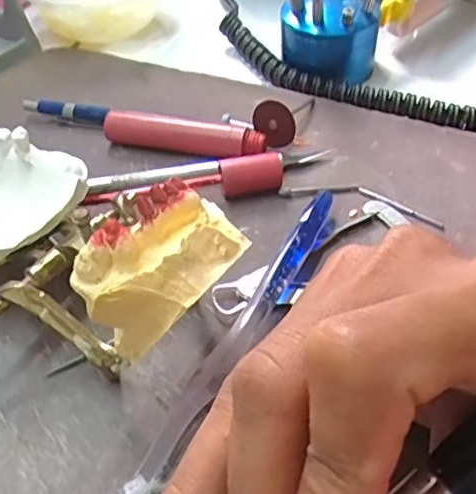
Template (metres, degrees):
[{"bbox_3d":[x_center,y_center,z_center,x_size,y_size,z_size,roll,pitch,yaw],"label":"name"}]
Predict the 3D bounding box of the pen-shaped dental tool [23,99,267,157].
[{"bbox_3d":[-0.054,-0.065,0.333,0.142,0.018,0.018,14,49,16],"label":"pen-shaped dental tool"}]

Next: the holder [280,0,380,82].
[{"bbox_3d":[0.055,-0.138,0.362,0.057,0.066,0.058,7,47,9],"label":"holder"}]

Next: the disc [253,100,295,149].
[{"bbox_3d":[0.018,-0.065,0.324,0.024,0.024,0.006,31,56,28],"label":"disc"}]

